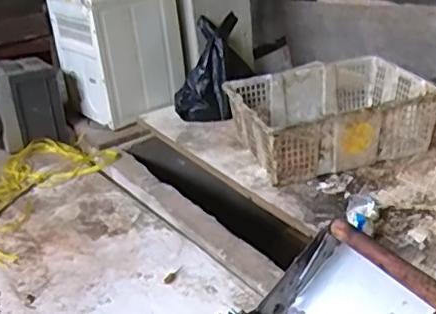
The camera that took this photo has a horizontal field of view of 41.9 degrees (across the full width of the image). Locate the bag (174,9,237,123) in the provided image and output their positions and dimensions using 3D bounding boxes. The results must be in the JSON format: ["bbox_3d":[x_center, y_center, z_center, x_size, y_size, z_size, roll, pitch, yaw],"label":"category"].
[{"bbox_3d":[-0.026,-0.275,1.728,0.170,0.340,0.126,7,-11,24],"label":"bag"}]

